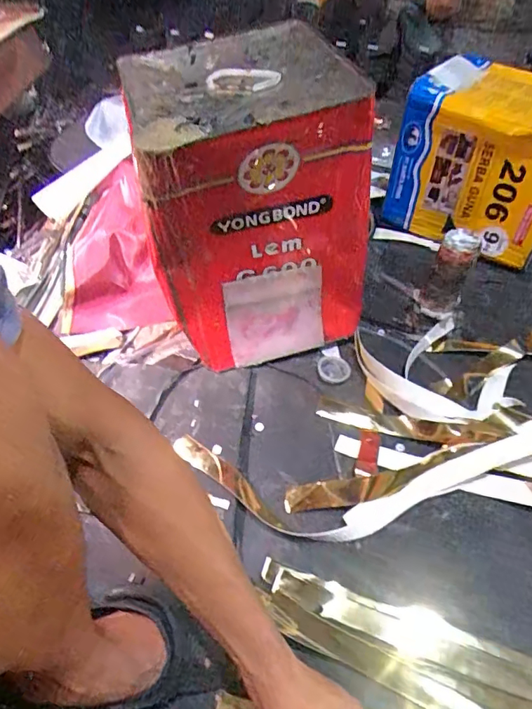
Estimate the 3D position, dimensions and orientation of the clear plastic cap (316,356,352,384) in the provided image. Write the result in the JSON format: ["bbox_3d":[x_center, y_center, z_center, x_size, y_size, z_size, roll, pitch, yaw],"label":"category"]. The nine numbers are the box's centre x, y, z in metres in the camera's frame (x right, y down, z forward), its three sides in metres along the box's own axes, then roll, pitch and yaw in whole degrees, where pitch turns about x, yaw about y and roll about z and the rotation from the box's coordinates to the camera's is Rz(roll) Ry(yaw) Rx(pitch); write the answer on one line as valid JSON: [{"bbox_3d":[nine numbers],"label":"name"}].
[{"bbox_3d":[0.097,0.022,0.701,0.042,0.010,0.050,-31,54,-22],"label":"clear plastic cap"}]

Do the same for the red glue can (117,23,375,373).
[{"bbox_3d":[-0.014,-0.180,0.657,0.259,0.358,0.242,-11,49,-6],"label":"red glue can"}]

